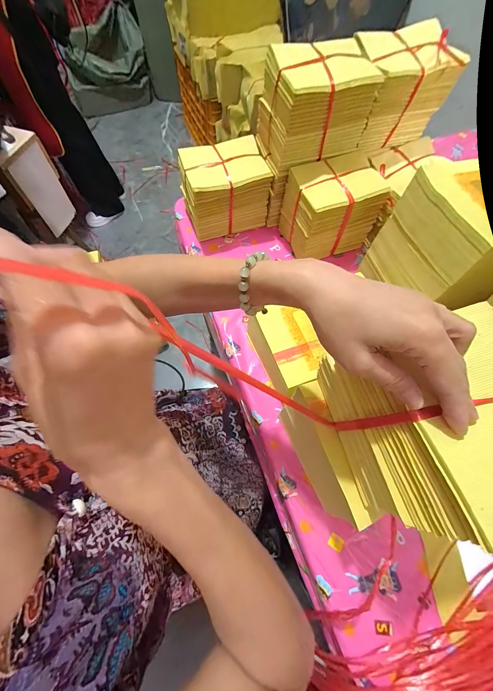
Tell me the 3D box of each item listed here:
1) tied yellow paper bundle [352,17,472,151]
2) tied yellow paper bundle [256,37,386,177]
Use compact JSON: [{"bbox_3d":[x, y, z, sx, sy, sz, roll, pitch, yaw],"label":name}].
[{"bbox_3d":[0.274,-0.469,0.503,0.155,0.139,0.112,-16,69,-9],"label":"tied yellow paper bundle"},{"bbox_3d":[0.119,-0.419,0.479,0.161,0.134,0.115,-21,70,-11],"label":"tied yellow paper bundle"}]

